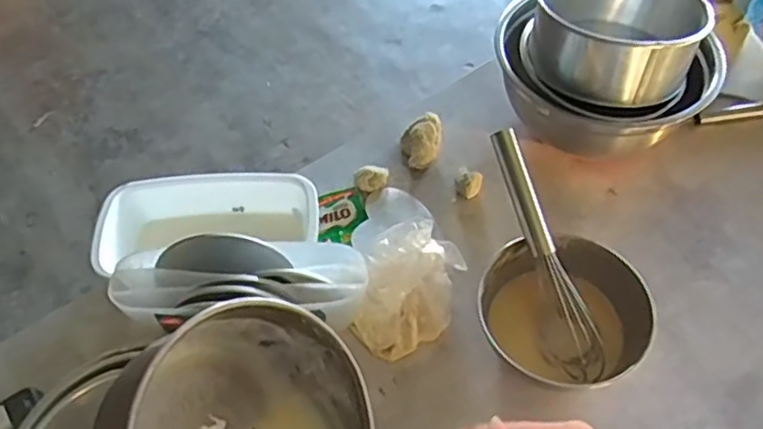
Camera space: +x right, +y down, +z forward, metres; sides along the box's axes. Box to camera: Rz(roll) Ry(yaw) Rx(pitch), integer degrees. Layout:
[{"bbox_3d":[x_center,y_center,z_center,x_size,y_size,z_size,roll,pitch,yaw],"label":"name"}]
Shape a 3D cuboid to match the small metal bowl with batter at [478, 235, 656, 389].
[{"bbox_3d":[0.176,0.099,0.652,0.161,0.069,0.145,11,56,7],"label":"small metal bowl with batter"}]

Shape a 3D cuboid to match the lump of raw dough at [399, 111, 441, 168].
[{"bbox_3d":[0.047,-0.089,0.802,0.047,0.044,0.063,5,56,3],"label":"lump of raw dough"}]

